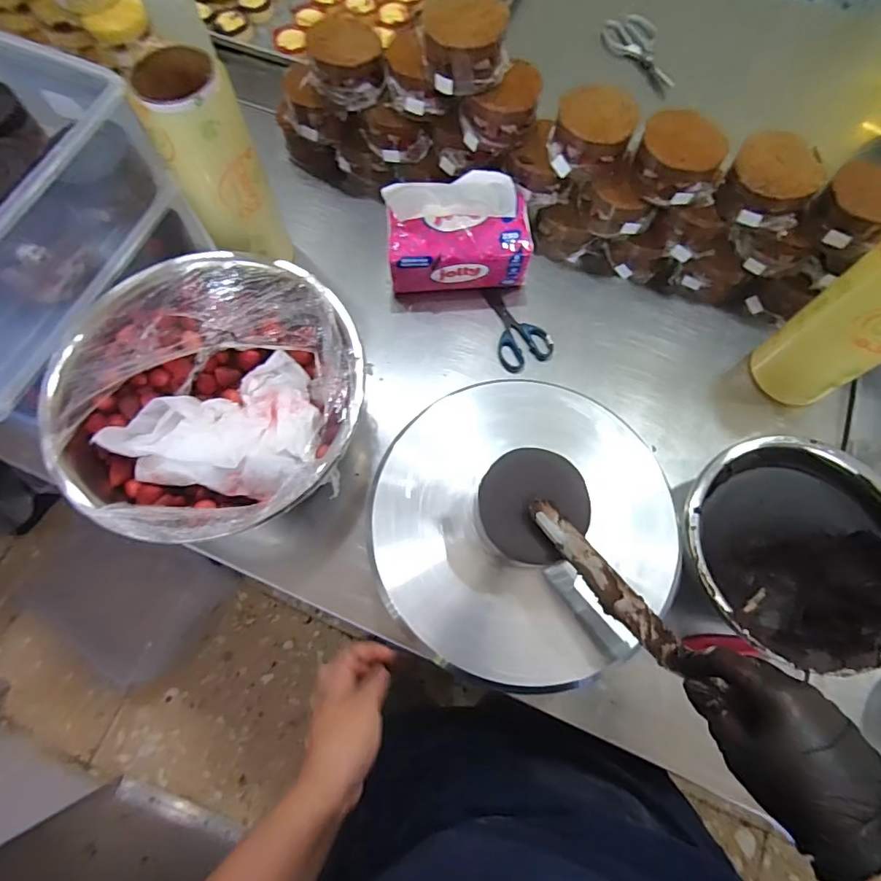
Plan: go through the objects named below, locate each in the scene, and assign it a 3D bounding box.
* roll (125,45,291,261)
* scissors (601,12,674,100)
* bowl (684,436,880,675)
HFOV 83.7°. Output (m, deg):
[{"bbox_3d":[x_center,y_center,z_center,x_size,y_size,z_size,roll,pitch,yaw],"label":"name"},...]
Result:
[{"bbox_3d":[-0.261,-0.320,0.597,0.089,0.228,0.088,0,71,0],"label":"roll"},{"bbox_3d":[0.364,-0.702,0.893,0.087,0.025,0.190,-17,71,-6],"label":"scissors"},{"bbox_3d":[0.378,0.126,0.553,0.233,0.143,0.213,-41,76,-13],"label":"bowl"}]

